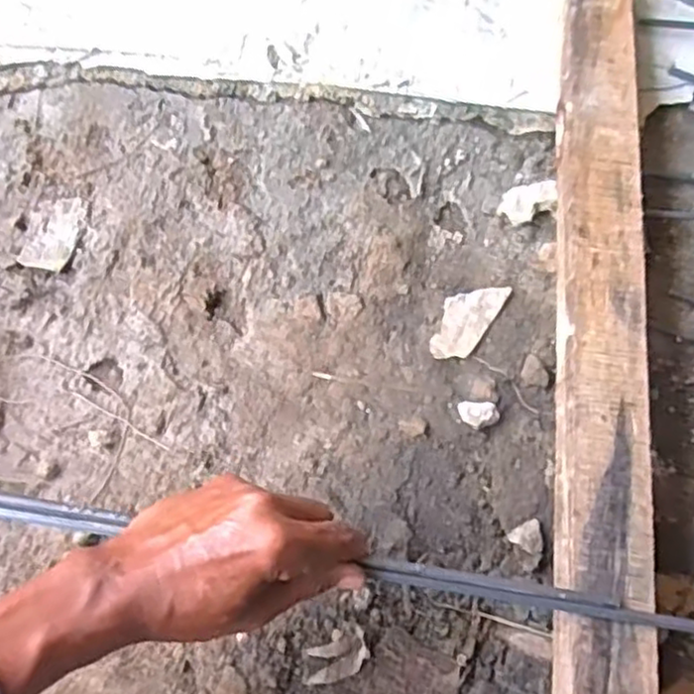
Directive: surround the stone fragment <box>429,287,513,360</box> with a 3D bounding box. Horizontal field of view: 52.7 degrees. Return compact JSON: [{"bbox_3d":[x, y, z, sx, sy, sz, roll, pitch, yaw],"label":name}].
[{"bbox_3d":[0.097,-0.023,0.571,0.039,0.005,0.080,33,77,9],"label":"stone fragment"}]

